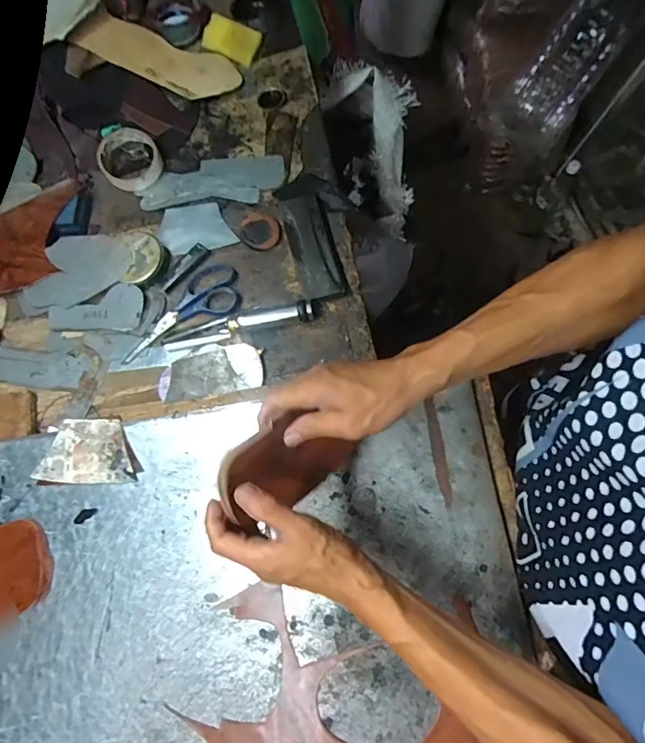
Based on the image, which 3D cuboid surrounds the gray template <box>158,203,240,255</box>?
[{"bbox_3d":[-0.171,-0.198,0.632,0.102,0.006,0.067,-7,79,3],"label":"gray template"}]

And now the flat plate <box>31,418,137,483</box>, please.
[{"bbox_3d":[-0.272,0.091,0.533,0.111,0.004,0.071,0,75,4],"label":"flat plate"}]

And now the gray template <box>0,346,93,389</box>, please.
[{"bbox_3d":[-0.391,-0.007,0.598,0.187,0.006,0.047,4,75,5],"label":"gray template"}]

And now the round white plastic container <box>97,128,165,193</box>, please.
[{"bbox_3d":[-0.285,-0.312,0.675,0.101,0.029,0.083,19,80,3],"label":"round white plastic container"}]

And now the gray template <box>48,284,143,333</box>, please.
[{"bbox_3d":[-0.295,-0.084,0.601,0.123,0.005,0.060,2,85,6],"label":"gray template"}]

